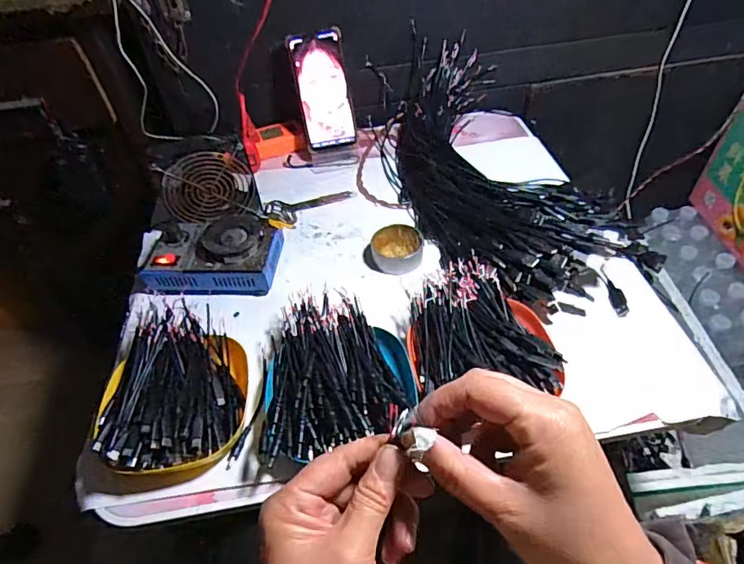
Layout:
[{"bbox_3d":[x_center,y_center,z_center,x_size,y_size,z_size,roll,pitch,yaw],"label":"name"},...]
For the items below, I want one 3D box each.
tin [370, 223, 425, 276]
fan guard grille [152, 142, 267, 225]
[{"bbox_3d":[0.032,-0.041,0.614,0.063,0.023,0.063,2,49,7],"label":"tin"},{"bbox_3d":[-0.210,-0.120,0.639,0.111,0.104,0.023,-25,33,-22],"label":"fan guard grille"}]

